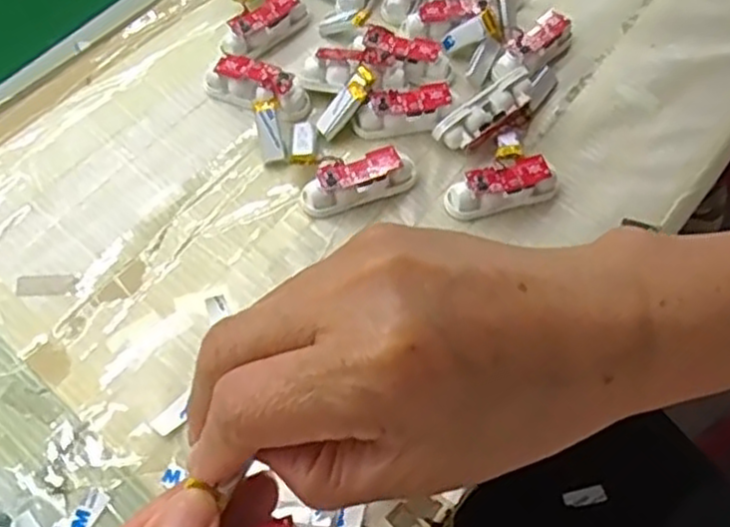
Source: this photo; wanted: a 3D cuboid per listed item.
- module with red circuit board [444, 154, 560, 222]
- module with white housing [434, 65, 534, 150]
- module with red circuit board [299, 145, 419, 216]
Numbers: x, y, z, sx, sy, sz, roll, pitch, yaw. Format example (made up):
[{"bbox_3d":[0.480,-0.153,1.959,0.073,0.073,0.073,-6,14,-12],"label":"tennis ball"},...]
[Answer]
[{"bbox_3d":[0.074,-0.041,0.390,0.061,0.020,0.019,-12,64,-9],"label":"module with red circuit board"},{"bbox_3d":[0.068,-0.083,0.407,0.059,0.018,0.020,-37,69,-1],"label":"module with white housing"},{"bbox_3d":[-0.002,-0.045,0.387,0.062,0.019,0.019,-18,65,-12],"label":"module with red circuit board"}]

